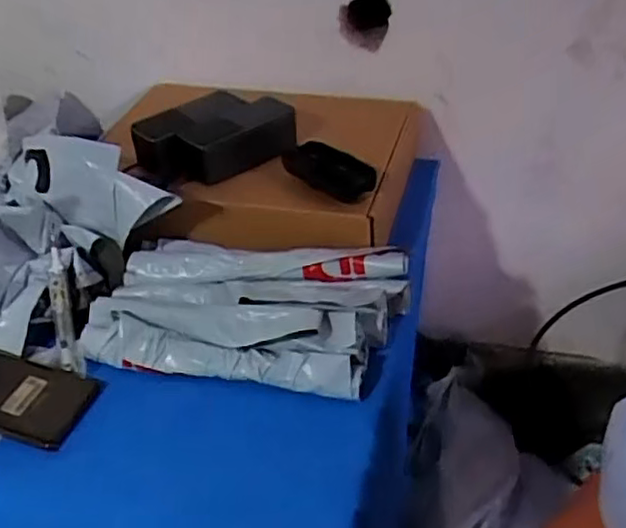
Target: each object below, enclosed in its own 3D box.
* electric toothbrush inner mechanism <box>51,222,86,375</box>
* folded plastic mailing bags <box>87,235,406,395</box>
[{"bbox_3d":[-0.247,0.034,0.658,0.019,0.016,0.163,-13,65,-13],"label":"electric toothbrush inner mechanism"},{"bbox_3d":[-0.066,0.044,0.639,0.293,0.067,0.150,6,39,13],"label":"folded plastic mailing bags"}]

